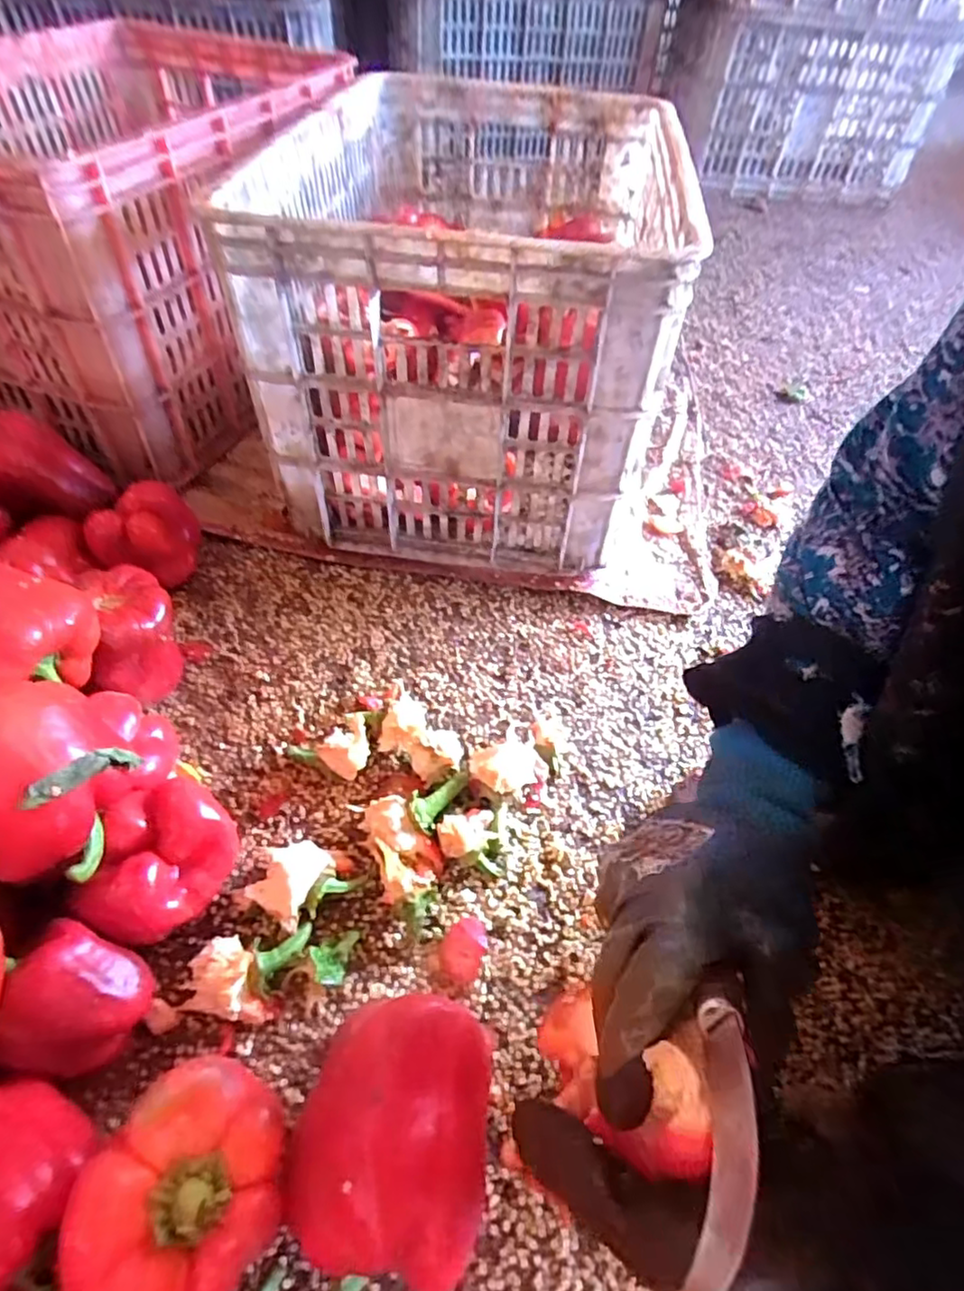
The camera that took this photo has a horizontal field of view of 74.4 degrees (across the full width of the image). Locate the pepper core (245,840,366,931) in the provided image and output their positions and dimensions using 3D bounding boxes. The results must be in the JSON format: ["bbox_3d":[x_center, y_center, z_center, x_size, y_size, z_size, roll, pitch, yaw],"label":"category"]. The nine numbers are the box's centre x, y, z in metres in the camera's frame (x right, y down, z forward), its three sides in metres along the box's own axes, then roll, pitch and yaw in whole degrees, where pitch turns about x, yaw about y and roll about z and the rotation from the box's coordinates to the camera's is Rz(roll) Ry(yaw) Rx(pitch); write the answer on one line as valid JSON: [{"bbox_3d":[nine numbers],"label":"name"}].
[{"bbox_3d":[-0.121,0.160,0.436,0.063,0.033,0.050,-35,63,-27],"label":"pepper core"}]

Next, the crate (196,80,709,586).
[{"bbox_3d":[-0.001,-0.367,0.678,0.342,0.295,0.528,10,52,2],"label":"crate"}]

